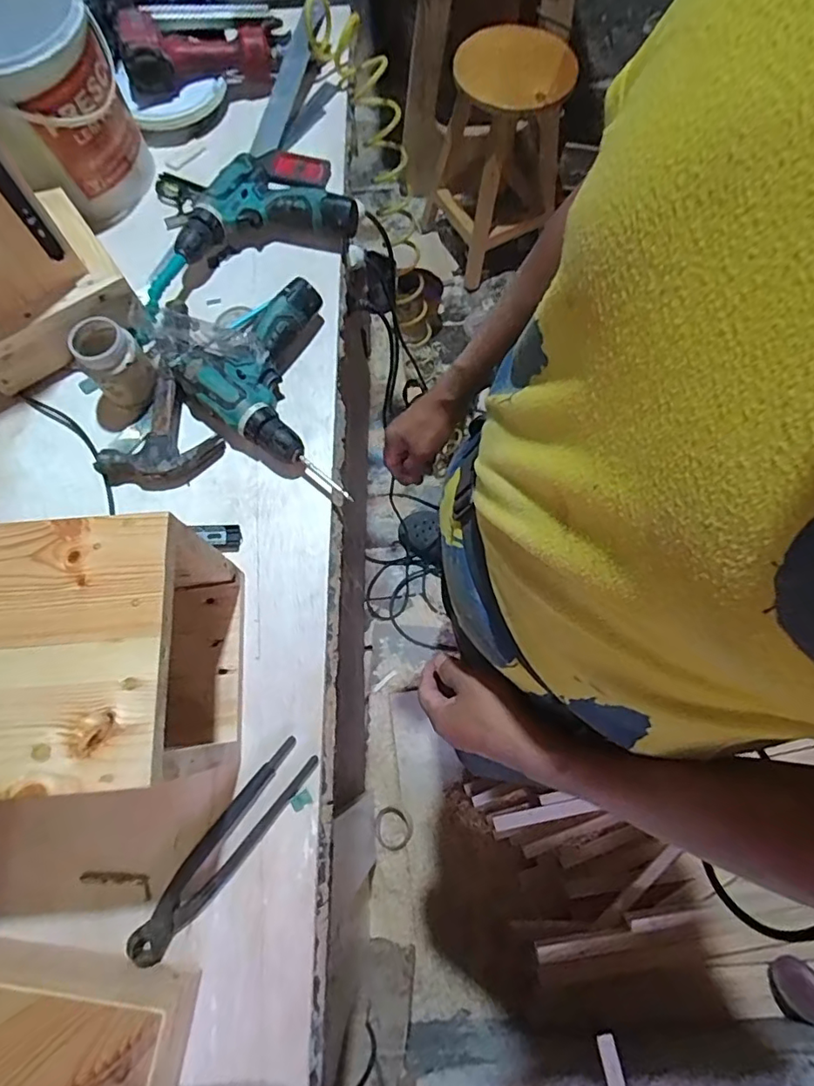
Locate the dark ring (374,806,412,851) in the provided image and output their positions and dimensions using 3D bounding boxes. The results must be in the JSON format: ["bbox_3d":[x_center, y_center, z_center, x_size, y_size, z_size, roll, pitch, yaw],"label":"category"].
[{"bbox_3d":[-0.030,0.632,1.185,0.083,0.012,0.087,-1,69,2],"label":"dark ring"}]

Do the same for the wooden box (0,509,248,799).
[{"bbox_3d":[-0.322,0.109,0.458,0.309,0.212,0.195,-6,69,1],"label":"wooden box"}]

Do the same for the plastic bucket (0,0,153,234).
[{"bbox_3d":[-0.446,-0.558,0.688,0.165,0.200,0.165,-28,71,-8],"label":"plastic bucket"}]

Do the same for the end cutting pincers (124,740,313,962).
[{"bbox_3d":[-0.171,0.286,0.502,0.042,0.017,0.216,36,75,14],"label":"end cutting pincers"}]

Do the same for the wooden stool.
[{"bbox_3d":[0.265,-1.106,1.508,0.341,0.498,0.365,-29,71,-8],"label":"wooden stool"}]

